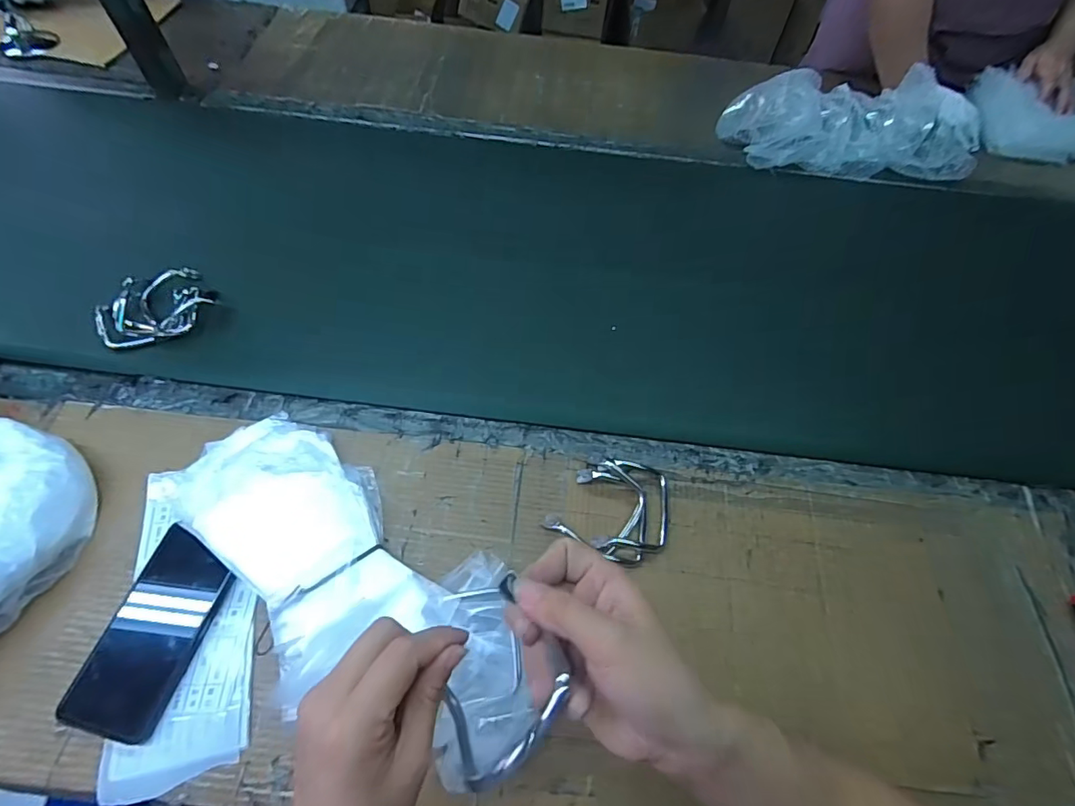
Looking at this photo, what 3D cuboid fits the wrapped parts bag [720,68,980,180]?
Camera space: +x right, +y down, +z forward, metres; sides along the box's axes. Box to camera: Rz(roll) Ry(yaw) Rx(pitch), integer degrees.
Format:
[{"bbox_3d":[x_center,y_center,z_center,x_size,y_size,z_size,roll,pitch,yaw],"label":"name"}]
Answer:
[{"bbox_3d":[0.531,-0.451,0.795,0.443,0.104,0.147,1,61,-3],"label":"wrapped parts bag"}]

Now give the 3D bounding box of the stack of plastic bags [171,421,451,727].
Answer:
[{"bbox_3d":[-0.223,0.122,0.463,0.142,0.037,0.285,-35,69,-21],"label":"stack of plastic bags"}]

